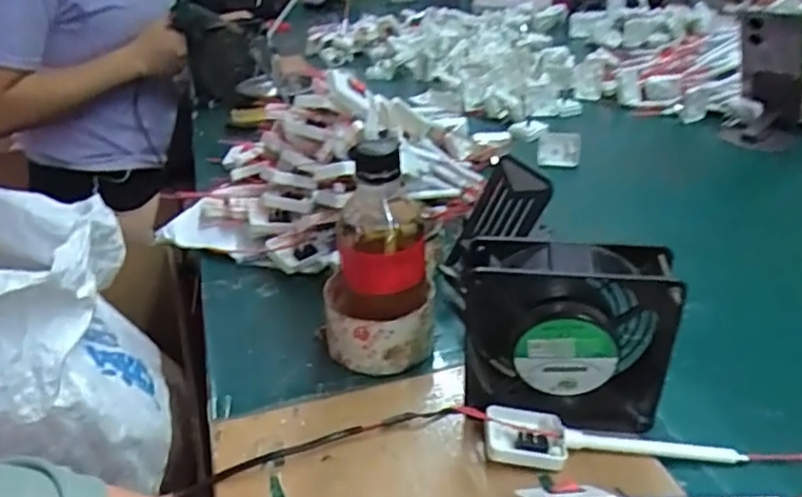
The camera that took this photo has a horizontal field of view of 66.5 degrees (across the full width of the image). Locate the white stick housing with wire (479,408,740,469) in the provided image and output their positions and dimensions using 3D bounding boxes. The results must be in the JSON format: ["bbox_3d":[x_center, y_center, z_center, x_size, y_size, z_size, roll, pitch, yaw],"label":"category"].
[{"bbox_3d":[0.130,0.122,0.381,0.155,0.022,0.038,1,31,4],"label":"white stick housing with wire"}]

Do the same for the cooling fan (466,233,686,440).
[{"bbox_3d":[0.099,0.058,0.381,0.118,0.123,0.046,2,31,6],"label":"cooling fan"}]

